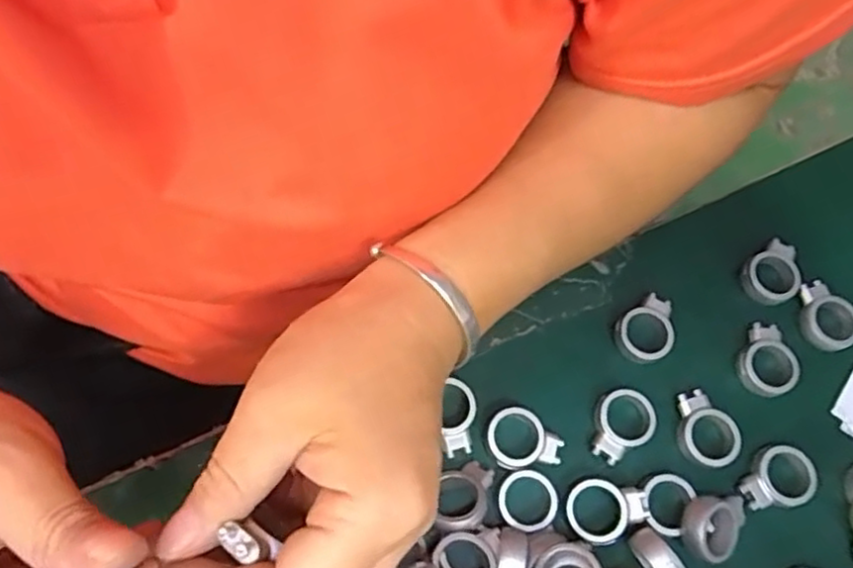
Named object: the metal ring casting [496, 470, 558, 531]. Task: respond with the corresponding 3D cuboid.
[{"bbox_3d":[0.043,0.092,0.283,0.025,0.005,0.025,-18,70,-10],"label":"metal ring casting"}]

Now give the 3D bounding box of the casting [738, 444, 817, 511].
[{"bbox_3d":[0.155,0.086,0.296,0.033,0.010,0.026,-9,68,-7],"label":"casting"}]

